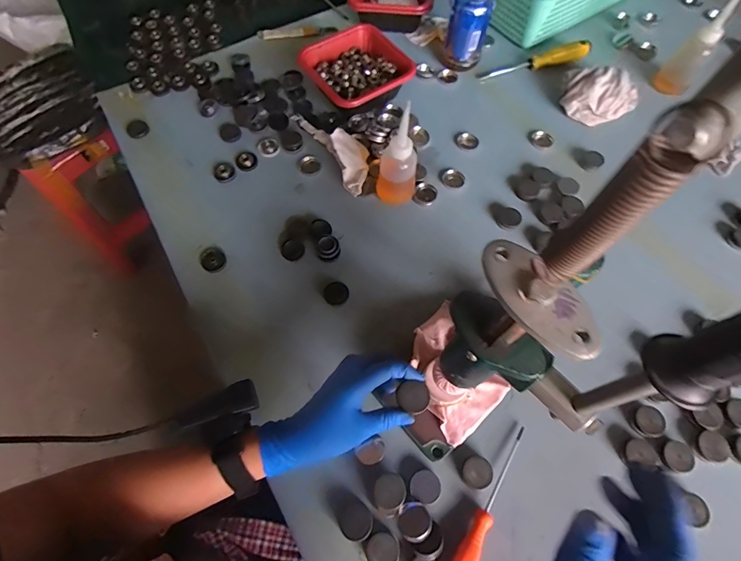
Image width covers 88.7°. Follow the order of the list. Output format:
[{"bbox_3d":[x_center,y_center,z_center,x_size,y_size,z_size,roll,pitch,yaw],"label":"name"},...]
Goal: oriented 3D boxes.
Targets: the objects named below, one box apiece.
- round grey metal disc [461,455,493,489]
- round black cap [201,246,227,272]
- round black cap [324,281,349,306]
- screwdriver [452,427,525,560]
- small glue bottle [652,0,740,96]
[{"bbox_3d":[0.115,0.206,0.407,0.032,0.007,0.031,0,66,0],"label":"round grey metal disc"},{"bbox_3d":[-0.215,-0.031,0.516,0.032,0.007,0.040,-31,69,-13],"label":"round black cap"},{"bbox_3d":[-0.044,0.018,0.502,0.033,0.010,0.033,-41,80,-7],"label":"round black cap"},{"bbox_3d":[0.120,0.238,0.395,0.021,0.019,0.184,29,69,12],"label":"screwdriver"},{"bbox_3d":[0.520,-0.367,0.603,0.042,0.136,0.049,-33,70,-14],"label":"small glue bottle"}]

